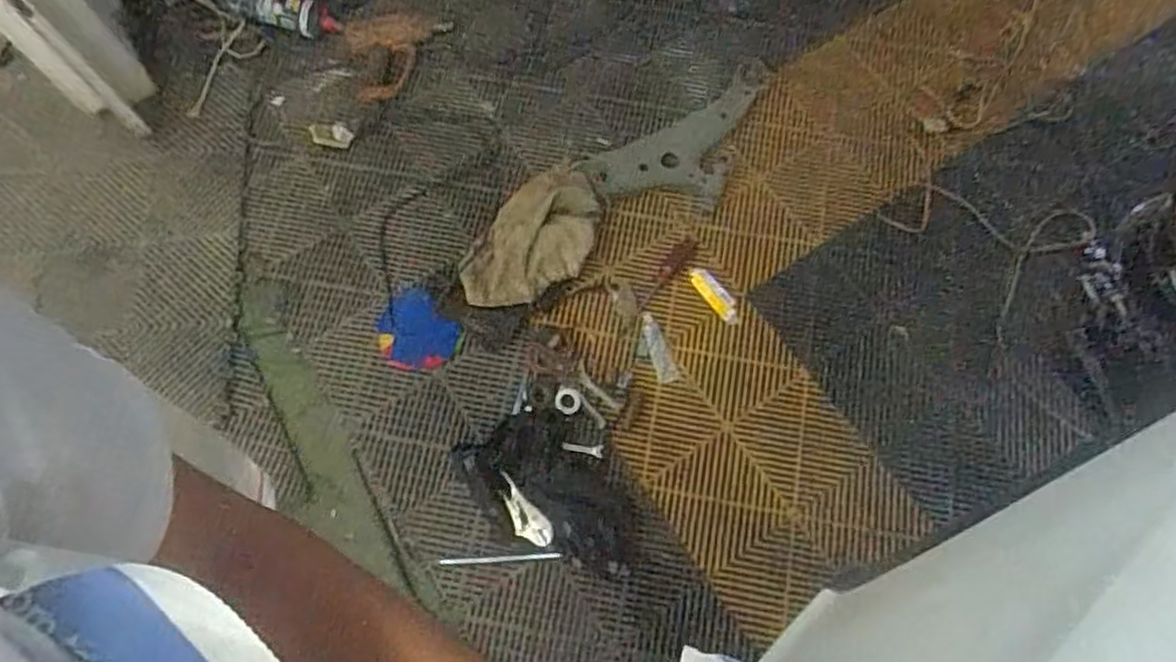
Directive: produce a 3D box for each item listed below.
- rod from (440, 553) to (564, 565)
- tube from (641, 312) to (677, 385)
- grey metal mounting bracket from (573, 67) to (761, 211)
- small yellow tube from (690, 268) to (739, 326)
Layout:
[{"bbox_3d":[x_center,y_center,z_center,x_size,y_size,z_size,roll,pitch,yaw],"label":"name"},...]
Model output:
[{"bbox_3d":[-0.156,0.408,1.326,0.214,0.011,0.011,-3,69,-1],"label":"rod"},{"bbox_3d":[0.141,0.033,1.470,0.046,0.017,0.142,-13,71,-4],"label":"tube"},{"bbox_3d":[0.237,-0.399,1.598,0.476,0.067,0.222,-33,73,-10],"label":"grey metal mounting bracket"},{"bbox_3d":[0.264,-0.074,1.516,0.048,0.012,0.133,-37,74,-12],"label":"small yellow tube"}]

